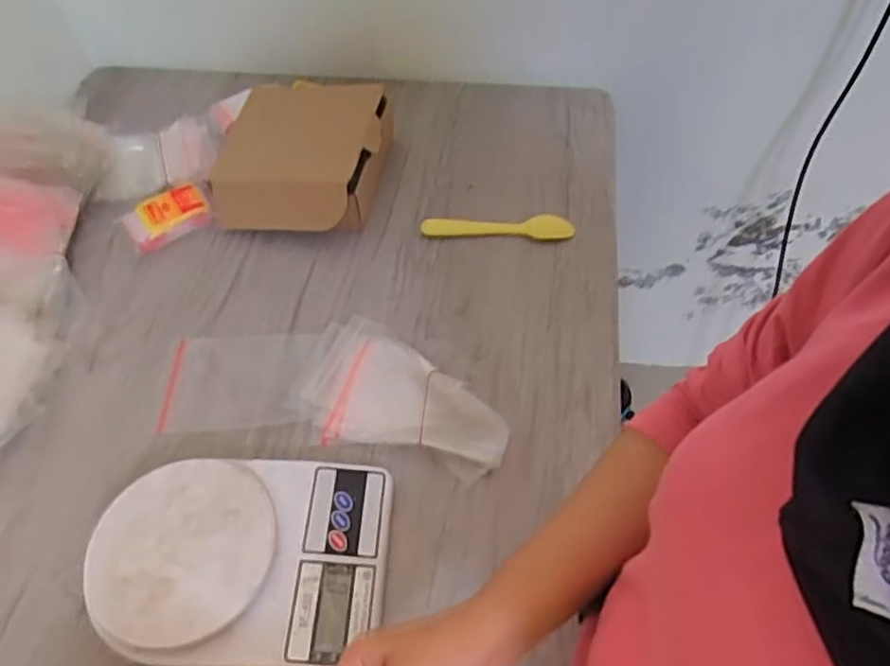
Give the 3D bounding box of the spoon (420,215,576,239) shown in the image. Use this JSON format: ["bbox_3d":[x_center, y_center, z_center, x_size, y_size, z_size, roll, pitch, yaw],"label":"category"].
[{"bbox_3d":[0.054,-0.109,0.684,0.152,0.014,0.021,2,55,4],"label":"spoon"}]

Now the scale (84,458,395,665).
[{"bbox_3d":[-0.145,0.161,0.482,0.198,0.040,0.145,0,55,3],"label":"scale"}]

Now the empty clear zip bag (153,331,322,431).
[{"bbox_3d":[-0.181,0.041,0.591,0.135,0.008,0.095,-6,52,7],"label":"empty clear zip bag"}]

